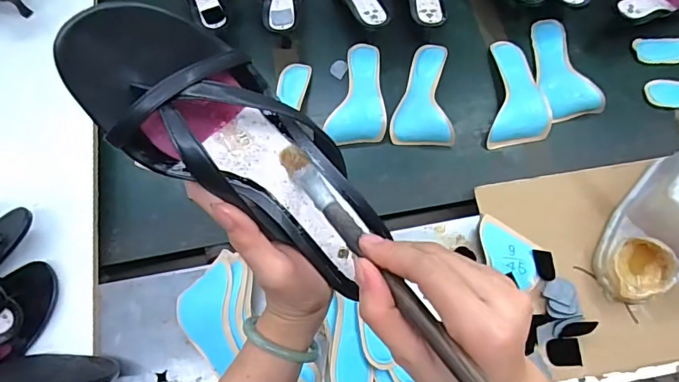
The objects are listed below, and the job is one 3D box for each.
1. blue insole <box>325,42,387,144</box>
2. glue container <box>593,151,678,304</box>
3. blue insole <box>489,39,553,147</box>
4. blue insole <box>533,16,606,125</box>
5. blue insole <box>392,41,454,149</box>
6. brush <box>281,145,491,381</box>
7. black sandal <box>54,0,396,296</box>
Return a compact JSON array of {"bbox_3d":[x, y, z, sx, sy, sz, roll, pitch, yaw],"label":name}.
[{"bbox_3d":[0.023,-0.155,0.700,0.083,0.028,0.181,-2,68,0],"label":"blue insole"},{"bbox_3d":[0.390,0.042,0.540,0.104,0.113,0.184,41,74,15],"label":"glue container"},{"bbox_3d":[0.266,-0.153,0.698,0.084,0.023,0.187,3,68,2],"label":"blue insole"},{"bbox_3d":[0.333,-0.195,0.714,0.084,0.046,0.195,-9,68,-3],"label":"blue insole"},{"bbox_3d":[0.126,-0.155,0.696,0.086,0.029,0.174,4,68,2],"label":"blue insole"},{"bbox_3d":[0.036,0.056,0.236,0.016,0.008,0.270,-32,51,-11],"label":"brush"},{"bbox_3d":[-0.051,-0.026,0.294,0.231,0.052,0.088,39,70,-23],"label":"black sandal"}]

